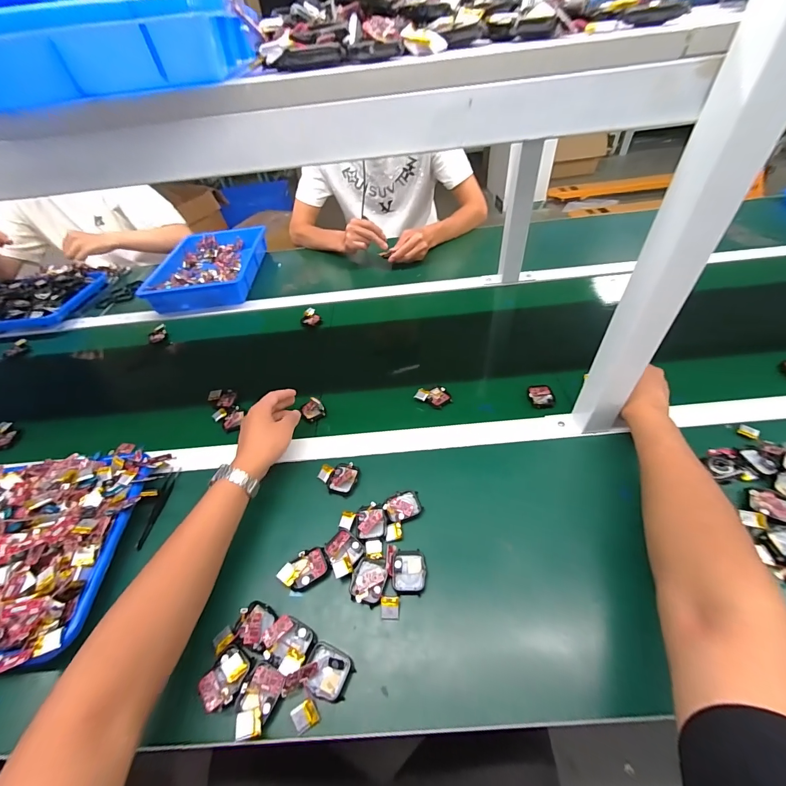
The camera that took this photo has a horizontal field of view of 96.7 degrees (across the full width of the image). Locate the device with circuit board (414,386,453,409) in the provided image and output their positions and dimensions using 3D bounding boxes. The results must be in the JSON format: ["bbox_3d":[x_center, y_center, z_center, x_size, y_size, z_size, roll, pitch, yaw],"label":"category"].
[{"bbox_3d":[0.070,0.003,0.587,0.058,0.013,0.040,15,50,19],"label":"device with circuit board"}]

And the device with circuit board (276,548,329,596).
[{"bbox_3d":[-0.102,0.206,0.408,0.052,0.018,0.037,-32,52,-22],"label":"device with circuit board"}]

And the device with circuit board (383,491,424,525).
[{"bbox_3d":[0.014,0.147,0.454,0.048,0.006,0.039,-19,49,-12],"label":"device with circuit board"}]

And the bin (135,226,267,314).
[{"bbox_3d":[-0.465,-0.338,0.916,0.225,0.055,0.347,-5,46,2],"label":"bin"}]

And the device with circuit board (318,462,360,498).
[{"bbox_3d":[-0.078,0.120,0.492,0.054,0.013,0.043,7,48,13],"label":"device with circuit board"}]

